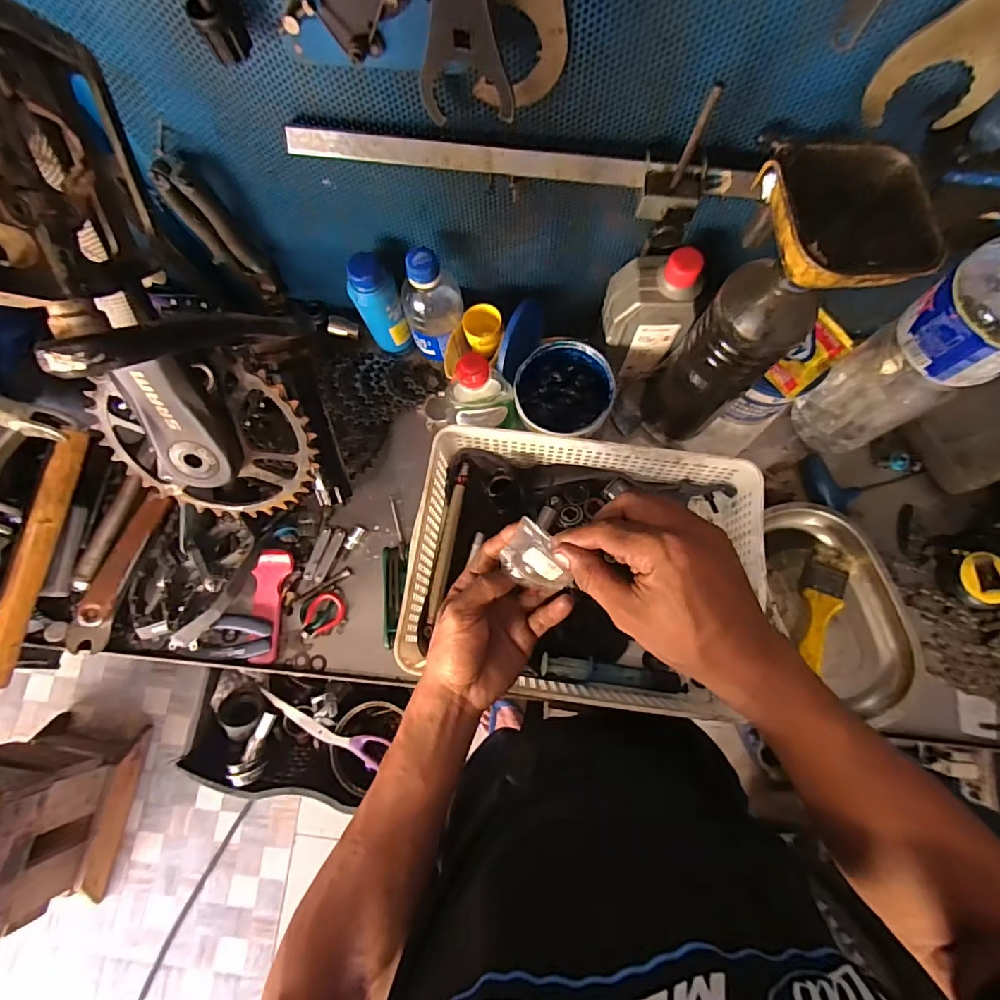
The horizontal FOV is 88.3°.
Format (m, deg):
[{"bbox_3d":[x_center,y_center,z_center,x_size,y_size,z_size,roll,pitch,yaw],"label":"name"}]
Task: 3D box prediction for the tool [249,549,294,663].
[{"bbox_3d":[-0.251,0.114,0.557,0.033,0.028,0.119,5,76,3],"label":"tool"}]

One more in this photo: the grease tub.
[{"bbox_3d":[0.066,-0.109,0.551,0.095,0.077,0.099,0,76,2],"label":"grease tub"}]

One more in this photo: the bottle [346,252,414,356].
[{"bbox_3d":[-0.127,-0.205,0.555,0.048,0.132,0.041,-19,76,-3],"label":"bottle"}]

